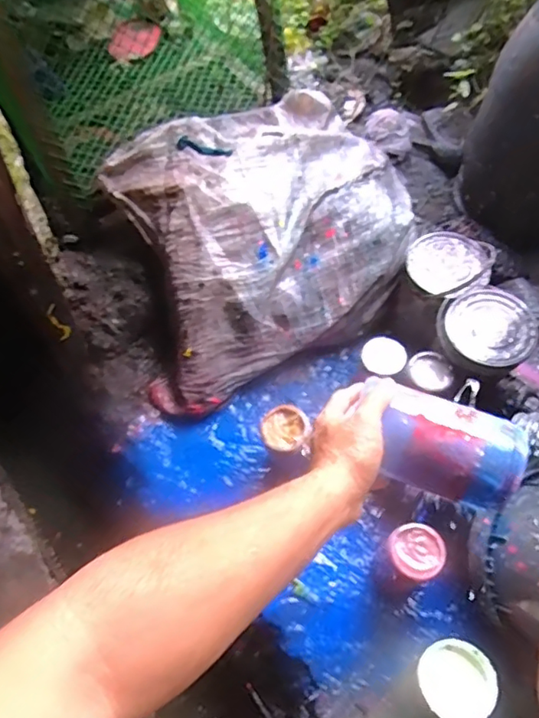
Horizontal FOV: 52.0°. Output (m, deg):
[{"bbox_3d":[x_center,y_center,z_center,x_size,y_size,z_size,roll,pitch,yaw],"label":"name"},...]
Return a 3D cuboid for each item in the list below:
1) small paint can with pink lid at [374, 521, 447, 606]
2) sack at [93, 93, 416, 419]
[{"bbox_3d":[0.242,0.367,0.990,0.093,0.168,0.107,34,65,20],"label":"small paint can with pink lid"},{"bbox_3d":[-0.003,-0.287,1.283,0.652,0.292,0.532,-24,61,-13],"label":"sack"}]

